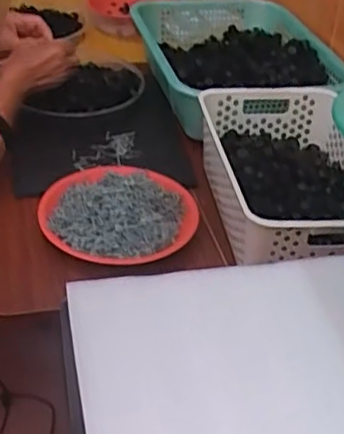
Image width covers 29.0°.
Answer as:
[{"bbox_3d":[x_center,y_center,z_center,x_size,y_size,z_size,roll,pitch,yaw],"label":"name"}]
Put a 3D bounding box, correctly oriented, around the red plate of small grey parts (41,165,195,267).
[{"bbox_3d":[-0.067,-0.013,0.835,0.184,0.034,0.179,2,37,-2],"label":"red plate of small grey parts"}]

